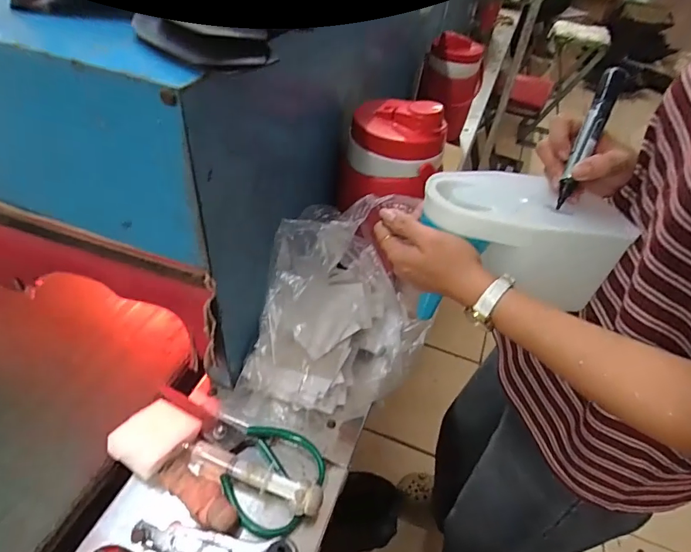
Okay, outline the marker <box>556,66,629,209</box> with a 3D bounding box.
[{"bbox_3d":[0.226,-0.127,0.411,0.018,0.132,0.015,23,5,18],"label":"marker"}]

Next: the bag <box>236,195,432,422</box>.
[{"bbox_3d":[0.003,0.041,0.503,0.174,0.176,0.215,17,44,12],"label":"bag"}]

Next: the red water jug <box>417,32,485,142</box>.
[{"bbox_3d":[0.238,-0.435,1.031,0.113,0.213,0.115,34,50,27],"label":"red water jug"}]

